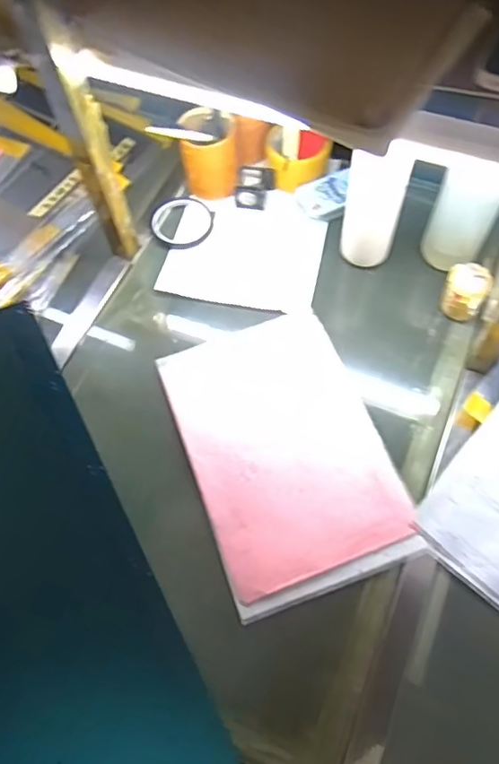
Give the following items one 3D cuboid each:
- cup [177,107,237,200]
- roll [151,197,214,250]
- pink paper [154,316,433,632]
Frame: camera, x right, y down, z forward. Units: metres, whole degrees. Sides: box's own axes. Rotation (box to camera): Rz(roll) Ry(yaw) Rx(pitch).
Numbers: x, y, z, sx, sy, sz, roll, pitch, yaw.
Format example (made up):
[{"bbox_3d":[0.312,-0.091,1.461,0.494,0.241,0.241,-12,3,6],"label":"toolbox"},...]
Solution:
[{"bbox_3d":[-0.056,-0.331,0.777,0.074,0.097,0.076,-1,64,2],"label":"cup"},{"bbox_3d":[-0.099,-0.238,0.786,0.089,0.016,0.091,-1,64,2],"label":"roll"},{"bbox_3d":[0.038,0.072,0.625,0.213,0.010,0.328,-19,65,-6],"label":"pink paper"}]

